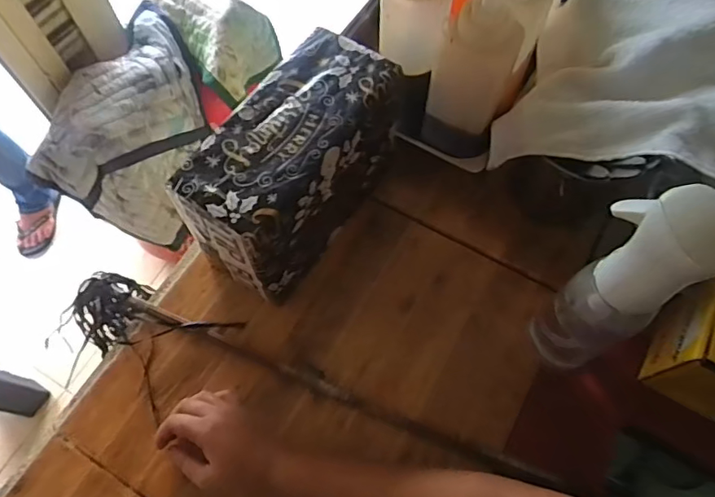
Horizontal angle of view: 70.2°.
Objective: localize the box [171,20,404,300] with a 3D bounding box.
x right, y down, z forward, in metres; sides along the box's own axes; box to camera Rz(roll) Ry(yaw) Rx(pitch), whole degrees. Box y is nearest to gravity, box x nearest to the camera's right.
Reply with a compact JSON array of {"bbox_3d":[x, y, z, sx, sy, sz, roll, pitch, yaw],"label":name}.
[{"bbox_3d":[-0.061,-0.076,0.531,0.098,0.165,0.226,31,68,14],"label":"box"}]

